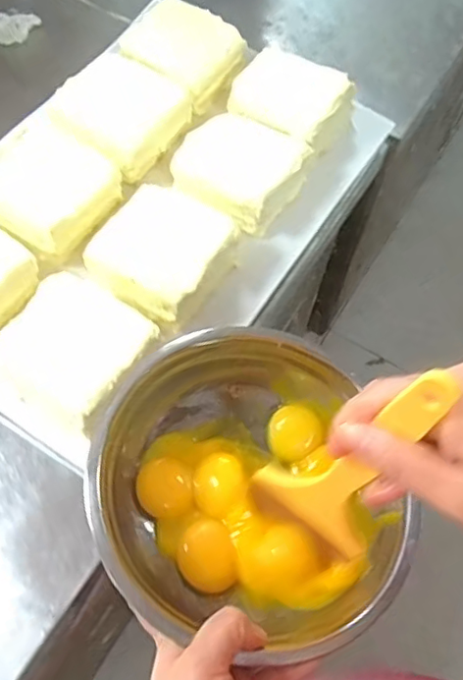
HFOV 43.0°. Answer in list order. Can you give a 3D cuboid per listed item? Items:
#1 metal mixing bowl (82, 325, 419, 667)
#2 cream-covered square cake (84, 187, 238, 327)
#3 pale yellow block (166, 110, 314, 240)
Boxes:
[{"bbox_3d":[0.009,0.091,0.370,0.178,0.069,0.194,1,64,-2],"label":"metal mixing bowl"},{"bbox_3d":[-0.074,-0.092,0.633,0.128,0.062,0.123,30,66,12],"label":"cream-covered square cake"},{"bbox_3d":[0.007,-0.201,0.683,0.135,0.049,0.119,30,66,12],"label":"pale yellow block"}]

